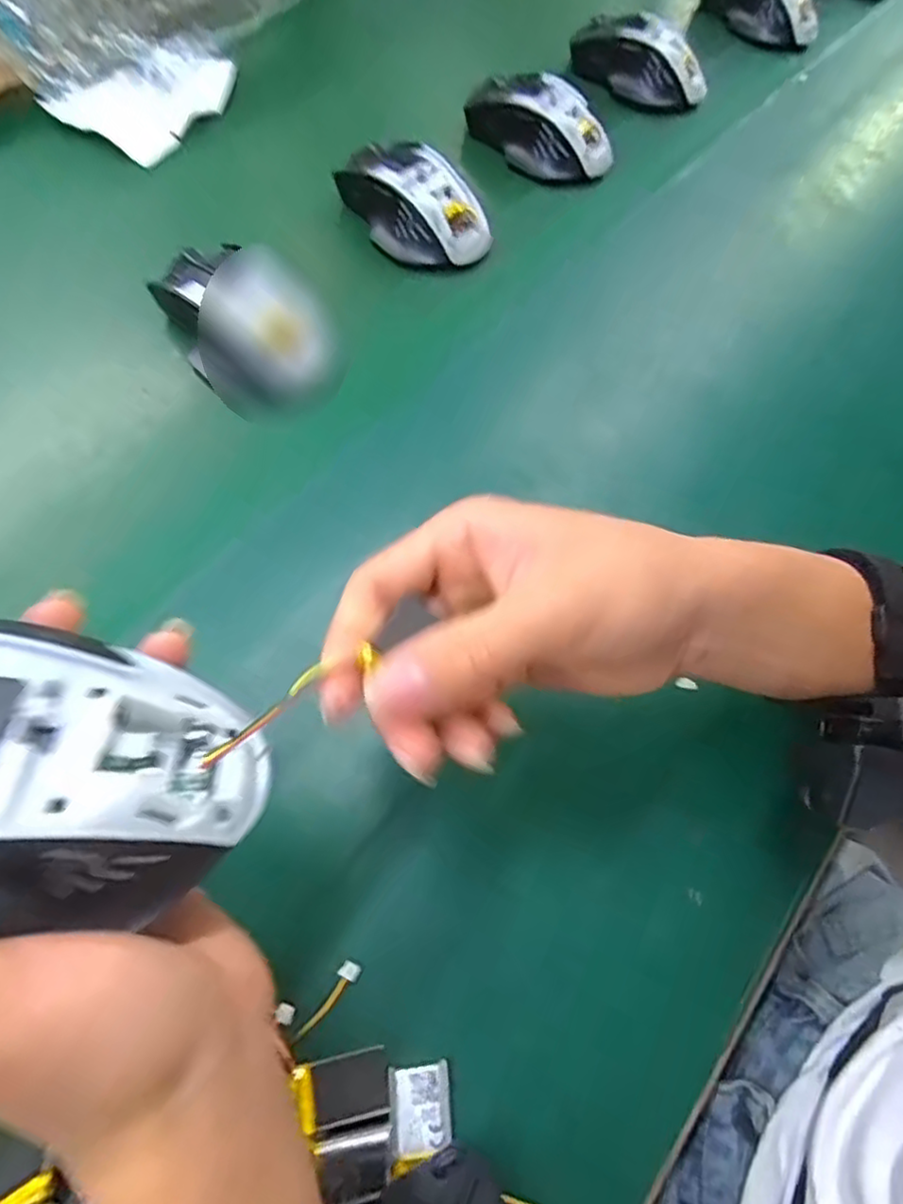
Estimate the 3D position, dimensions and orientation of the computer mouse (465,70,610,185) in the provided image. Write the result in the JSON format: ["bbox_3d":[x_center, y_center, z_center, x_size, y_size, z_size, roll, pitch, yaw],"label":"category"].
[{"bbox_3d":[0.063,-0.344,0.474,0.104,0.039,0.052,30,66,11],"label":"computer mouse"}]

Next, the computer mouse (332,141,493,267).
[{"bbox_3d":[-0.025,-0.260,0.429,0.100,0.035,0.064,39,68,14],"label":"computer mouse"}]

